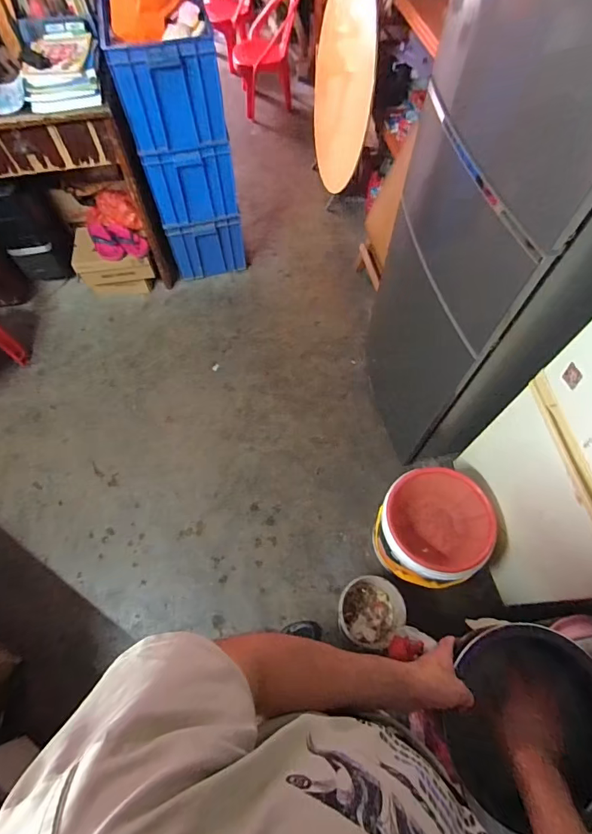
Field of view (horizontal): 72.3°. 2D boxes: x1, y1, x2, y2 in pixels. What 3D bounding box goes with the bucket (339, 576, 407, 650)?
[{"bbox_3d":[0.252,0.656,1.363,0.212,0.134,0.214,0,64,1],"label":"bucket"}]

